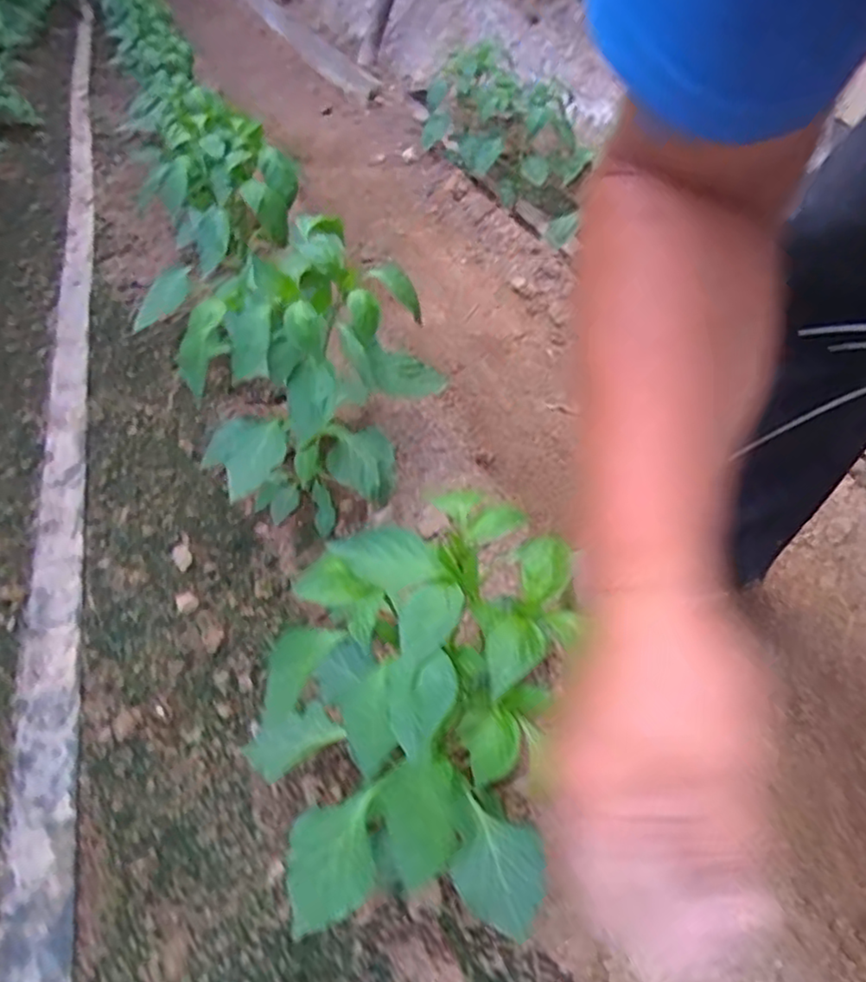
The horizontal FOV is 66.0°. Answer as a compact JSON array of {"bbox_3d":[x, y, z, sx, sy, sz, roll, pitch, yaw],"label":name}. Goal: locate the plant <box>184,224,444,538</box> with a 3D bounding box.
[{"bbox_3d":[-0.133,-0.119,0.827,0.203,0.324,0.317,25,45,20],"label":"plant"}]

